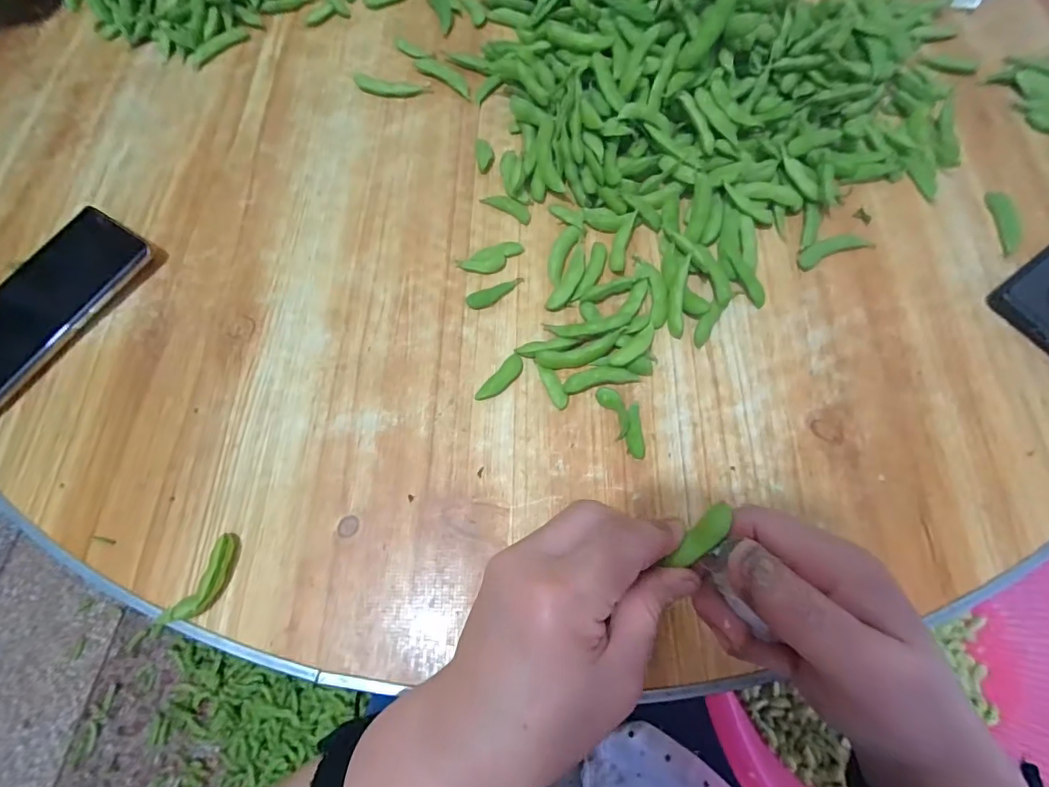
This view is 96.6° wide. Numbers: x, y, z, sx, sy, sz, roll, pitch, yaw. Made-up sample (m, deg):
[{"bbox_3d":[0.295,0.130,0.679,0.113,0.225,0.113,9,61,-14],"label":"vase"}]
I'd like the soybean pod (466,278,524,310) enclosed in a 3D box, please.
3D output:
[{"bbox_3d":[-0.020,-0.071,0.333,0.043,0.006,0.012,-25,72,-7],"label":"soybean pod"}]

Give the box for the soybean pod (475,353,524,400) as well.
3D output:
[{"bbox_3d":[-0.015,-0.009,0.310,0.013,0.004,0.040,37,76,13],"label":"soybean pod"}]

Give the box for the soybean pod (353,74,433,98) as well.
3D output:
[{"bbox_3d":[-0.115,-0.265,0.405,0.065,0.008,0.019,5,71,4],"label":"soybean pod"}]

